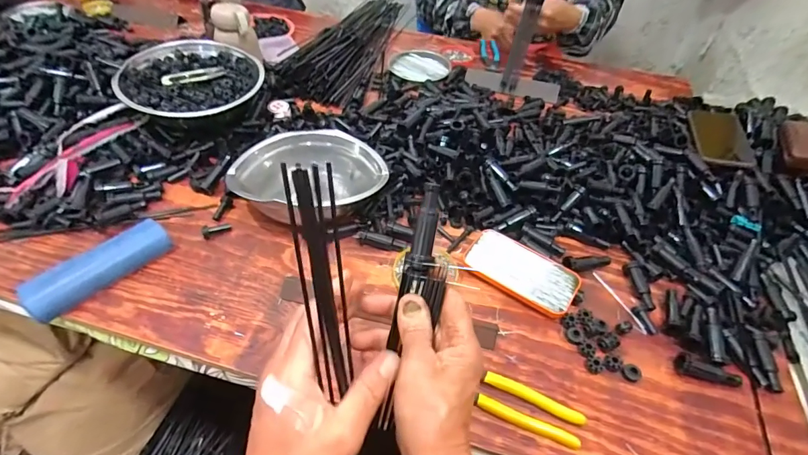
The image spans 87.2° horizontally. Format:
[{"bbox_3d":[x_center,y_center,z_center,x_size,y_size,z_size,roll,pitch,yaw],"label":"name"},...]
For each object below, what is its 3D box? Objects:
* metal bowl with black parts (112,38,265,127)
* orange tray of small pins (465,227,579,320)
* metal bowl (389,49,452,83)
[{"bbox_3d":[-0.354,-0.243,0.714,0.214,0.061,0.191,6,48,1],"label":"metal bowl with black parts"},{"bbox_3d":[0.156,0.060,0.565,0.143,0.023,0.073,30,58,19],"label":"orange tray of small pins"},{"bbox_3d":[0.039,-0.358,0.937,0.126,0.017,0.142,14,54,9],"label":"metal bowl"}]

